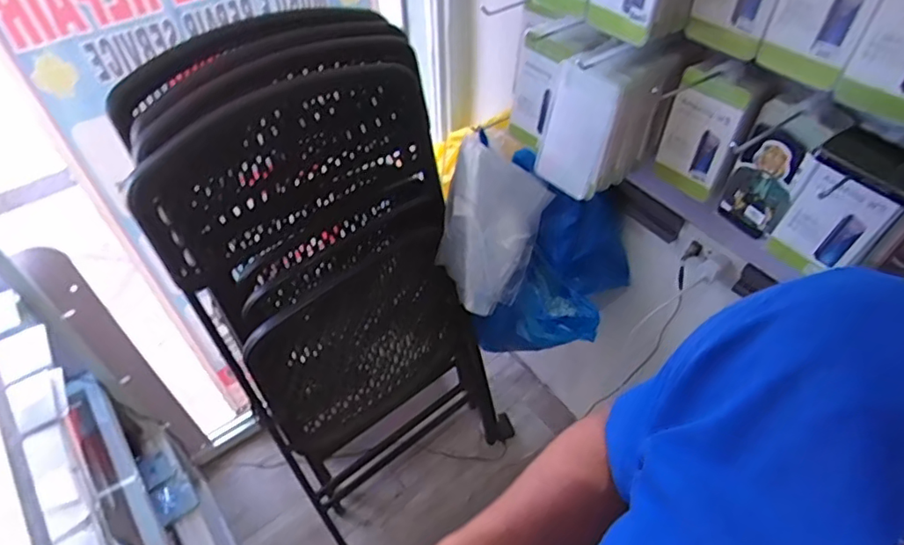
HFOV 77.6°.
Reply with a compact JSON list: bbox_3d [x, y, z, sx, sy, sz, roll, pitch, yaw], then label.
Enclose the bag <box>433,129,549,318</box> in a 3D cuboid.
[{"bbox_3d":[0.058,-0.073,1.022,0.171,0.272,0.173,20,53,18],"label":"bag"}]

